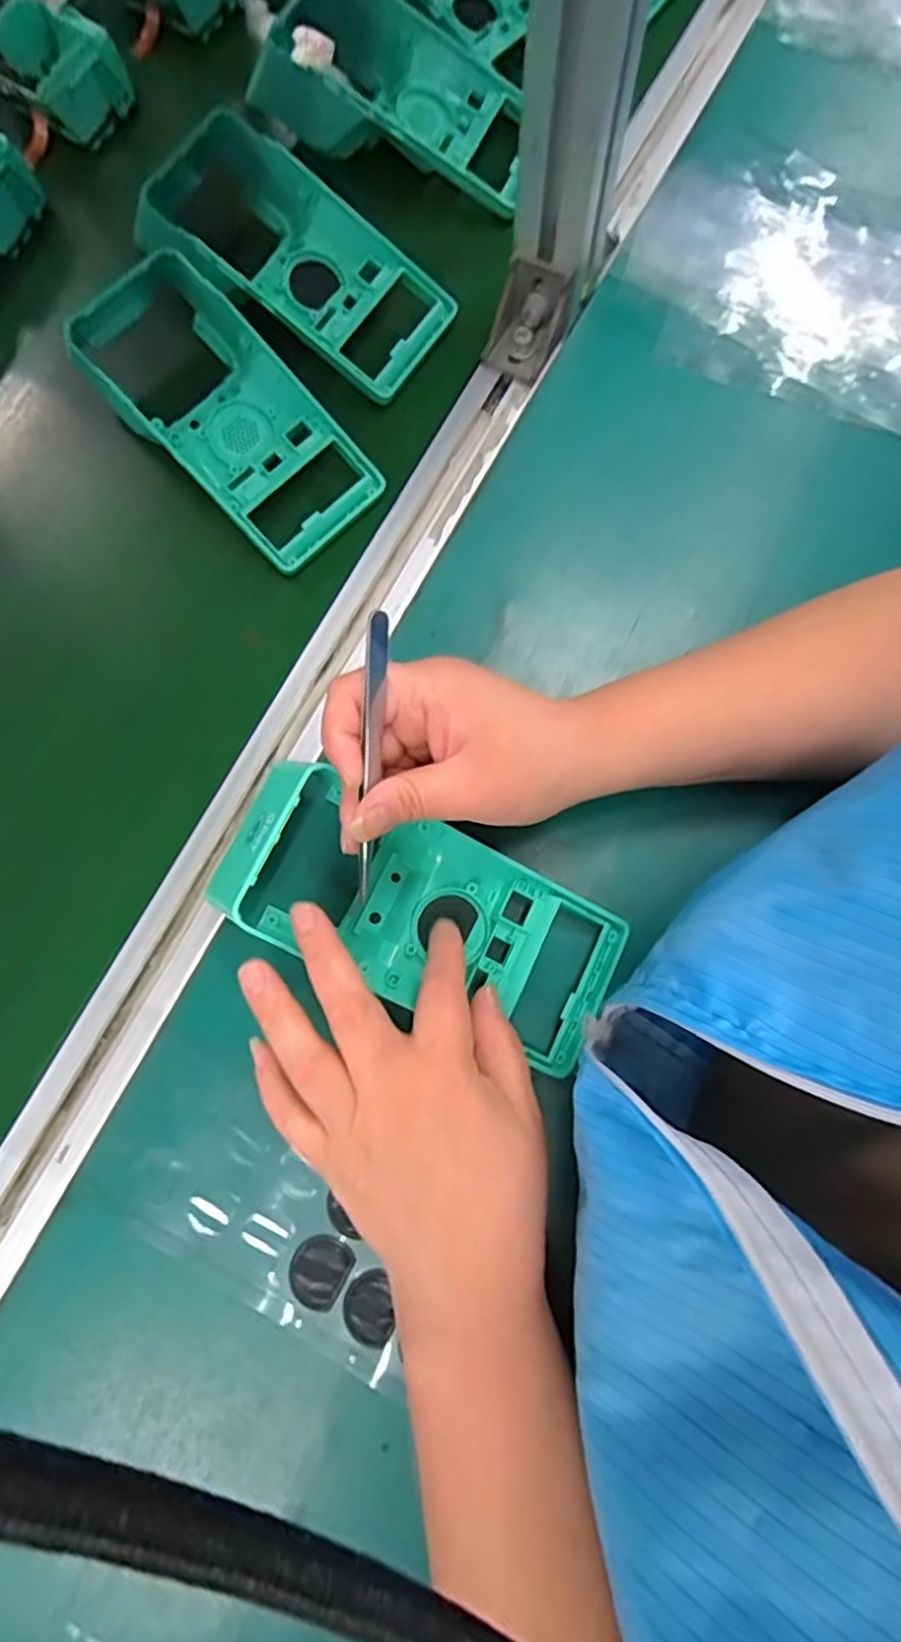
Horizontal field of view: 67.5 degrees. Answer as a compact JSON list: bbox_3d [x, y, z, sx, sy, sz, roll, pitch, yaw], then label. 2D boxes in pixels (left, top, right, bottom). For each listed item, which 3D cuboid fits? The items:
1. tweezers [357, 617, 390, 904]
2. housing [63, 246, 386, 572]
[{"bbox_3d":[-0.032,-0.027,0.272,0.008,0.007,0.110,6,107,1],"label":"tweezers"},{"bbox_3d":[-0.127,-0.229,0.372,0.088,0.043,0.172,-42,81,-9],"label":"housing"}]

